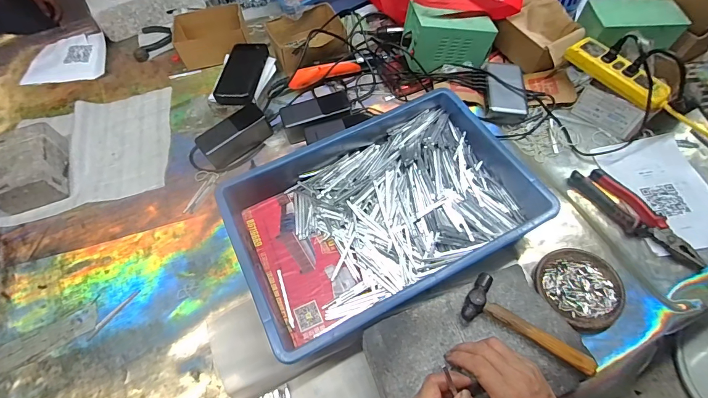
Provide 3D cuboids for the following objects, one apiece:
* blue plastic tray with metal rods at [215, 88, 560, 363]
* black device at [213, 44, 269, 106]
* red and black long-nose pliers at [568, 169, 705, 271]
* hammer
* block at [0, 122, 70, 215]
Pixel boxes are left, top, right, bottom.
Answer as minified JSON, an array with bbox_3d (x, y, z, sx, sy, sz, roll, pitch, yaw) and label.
[{"bbox_3d":[0.039,0.015,0.572,0.436,0.078,0.299,-26,62,-12],"label":"blue plastic tray with metal rods"},{"bbox_3d":[-0.226,-0.256,0.731,0.075,0.025,0.155,4,61,5],"label":"black device"},{"bbox_3d":[0.456,0.024,0.585,0.062,0.018,0.213,-34,64,-16],"label":"red and black long-nose pliers"},{"bbox_3d":[0.215,0.153,0.438,0.157,0.015,0.063,27,65,16],"label":"hammer"},{"bbox_3d":[-0.600,-0.058,0.664,0.103,0.060,0.157,-22,62,-10],"label":"block"}]

